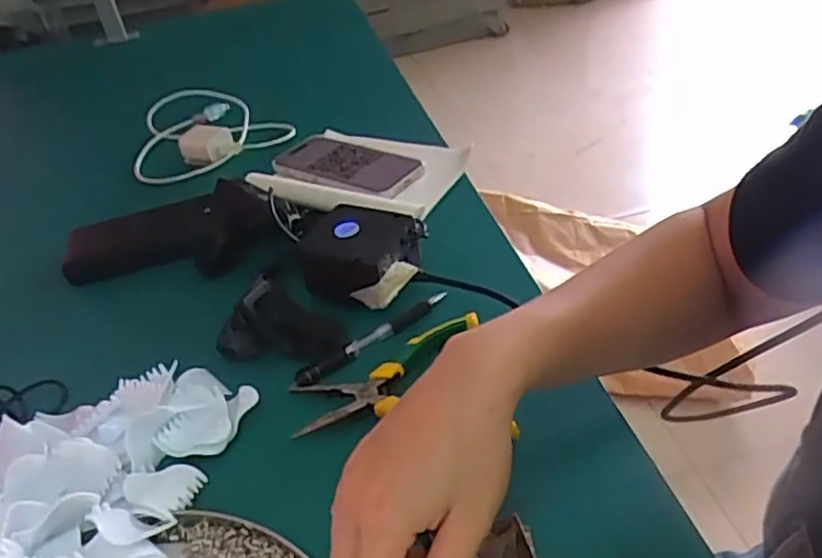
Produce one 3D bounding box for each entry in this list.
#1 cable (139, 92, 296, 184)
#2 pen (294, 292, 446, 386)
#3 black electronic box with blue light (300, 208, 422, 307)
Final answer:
[{"bbox_3d":[-0.273,-0.207,0.882,0.180,0.032,0.248,-21,39,-16],"label":"cable"},{"bbox_3d":[-0.030,0.045,0.534,0.136,0.013,0.016,-31,43,-26],"label":"pen"},{"bbox_3d":[-0.043,-0.018,0.563,0.099,0.045,0.073,3,39,14],"label":"black electronic box with blue light"}]

